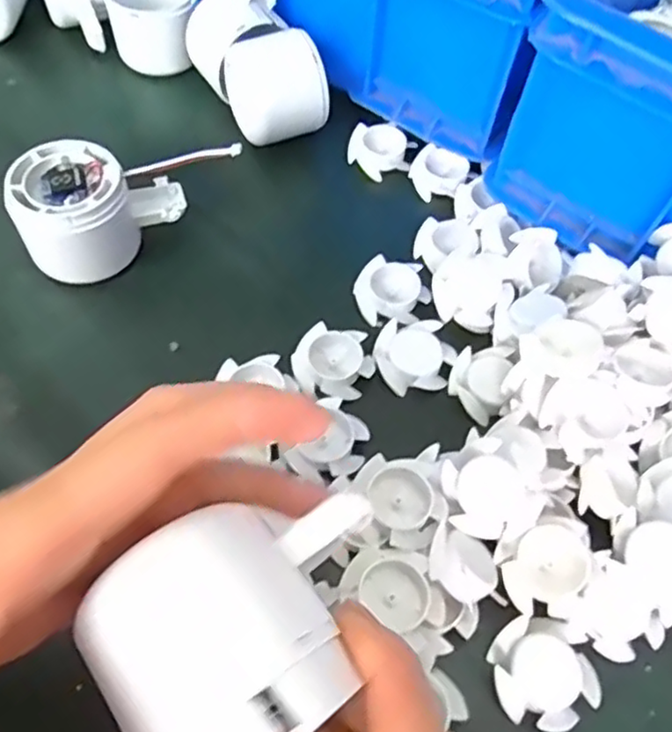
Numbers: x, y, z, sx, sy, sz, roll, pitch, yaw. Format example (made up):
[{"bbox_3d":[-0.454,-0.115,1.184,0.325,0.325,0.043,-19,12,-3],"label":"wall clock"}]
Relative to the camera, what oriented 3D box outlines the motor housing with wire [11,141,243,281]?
[{"bbox_3d":[-0.122,-0.087,0.352,0.098,0.052,0.058,-33,66,-22],"label":"motor housing with wire"}]

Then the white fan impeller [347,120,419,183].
[{"bbox_3d":[0.029,-0.136,0.419,0.034,0.019,0.036,-28,64,-20],"label":"white fan impeller"}]

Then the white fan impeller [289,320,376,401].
[{"bbox_3d":[-0.002,-0.002,0.333,0.040,0.013,0.036,-1,58,-5],"label":"white fan impeller"}]

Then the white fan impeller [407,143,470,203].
[{"bbox_3d":[0.063,-0.119,0.411,0.034,0.018,0.032,2,58,-3],"label":"white fan impeller"}]

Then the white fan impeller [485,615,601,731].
[{"bbox_3d":[0.082,0.122,0.262,0.039,0.012,0.039,-1,58,-5],"label":"white fan impeller"}]

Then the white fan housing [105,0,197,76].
[{"bbox_3d":[-0.122,-0.234,0.446,0.059,0.052,0.065,-10,59,-11],"label":"white fan housing"}]

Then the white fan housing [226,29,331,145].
[{"bbox_3d":[-0.037,-0.169,0.409,0.049,0.061,0.044,-21,62,-17],"label":"white fan housing"}]

